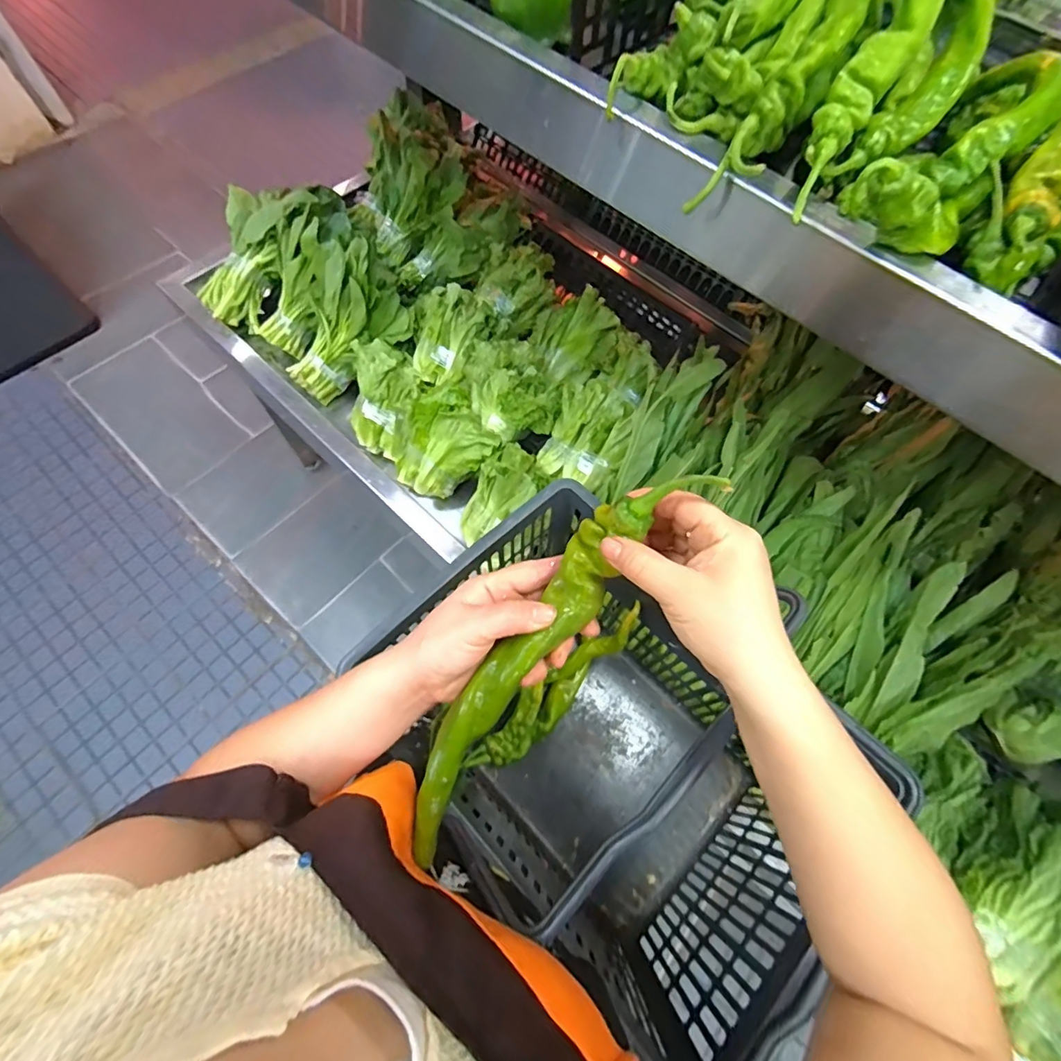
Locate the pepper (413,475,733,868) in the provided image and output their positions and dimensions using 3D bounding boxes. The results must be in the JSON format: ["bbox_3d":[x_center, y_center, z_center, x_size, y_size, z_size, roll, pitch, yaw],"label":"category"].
[{"bbox_3d":[0.005,0.077,0.312,0.048,0.038,0.287,36,96,12],"label":"pepper"}]

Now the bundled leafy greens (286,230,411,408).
[{"bbox_3d":[-0.301,-0.329,0.834,0.252,0.080,0.121,-45,71,23],"label":"bundled leafy greens"}]

